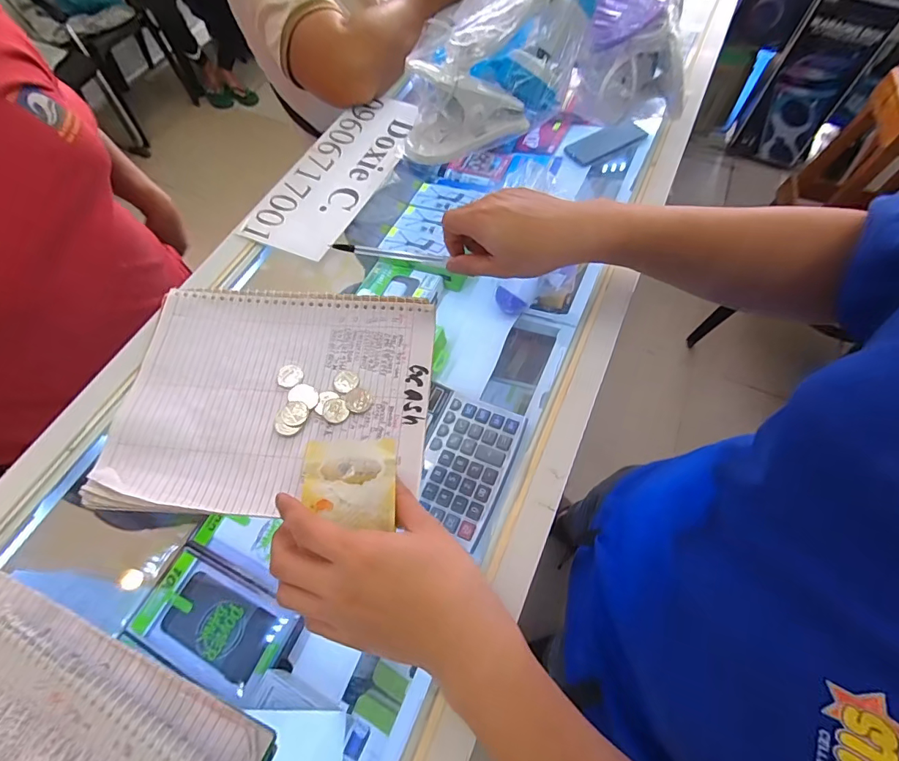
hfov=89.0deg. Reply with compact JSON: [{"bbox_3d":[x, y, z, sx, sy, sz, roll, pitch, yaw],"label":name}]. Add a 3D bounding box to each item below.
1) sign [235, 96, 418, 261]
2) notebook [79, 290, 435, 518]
[{"bbox_3d":[-0.123,-0.248,0.530,0.103,0.007,0.266,20,62,10],"label":"sign"},{"bbox_3d":[-0.143,0.010,0.383,0.246,0.014,0.197,3,62,0],"label":"notebook"}]

